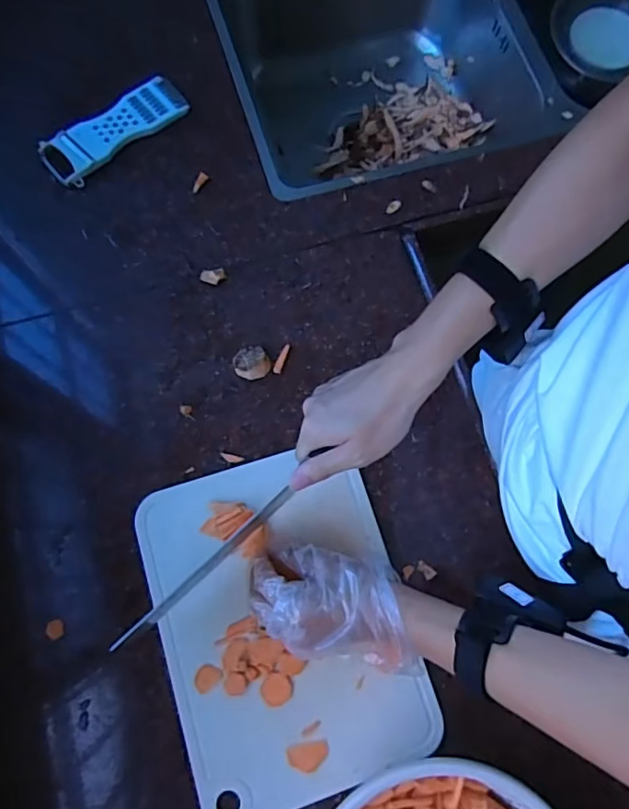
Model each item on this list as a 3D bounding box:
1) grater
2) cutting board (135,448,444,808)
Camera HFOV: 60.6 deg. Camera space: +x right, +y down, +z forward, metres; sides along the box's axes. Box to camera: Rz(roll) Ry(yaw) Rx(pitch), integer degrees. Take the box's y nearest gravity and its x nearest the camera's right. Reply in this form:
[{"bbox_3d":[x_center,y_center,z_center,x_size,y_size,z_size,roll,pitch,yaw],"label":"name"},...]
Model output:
[{"bbox_3d":[-0.221,-0.307,0.603,0.167,0.023,0.060,-37,79,-11],"label":"grater"},{"bbox_3d":[-0.028,0.194,0.490,0.215,0.014,0.291,-17,76,-7],"label":"cutting board"}]

